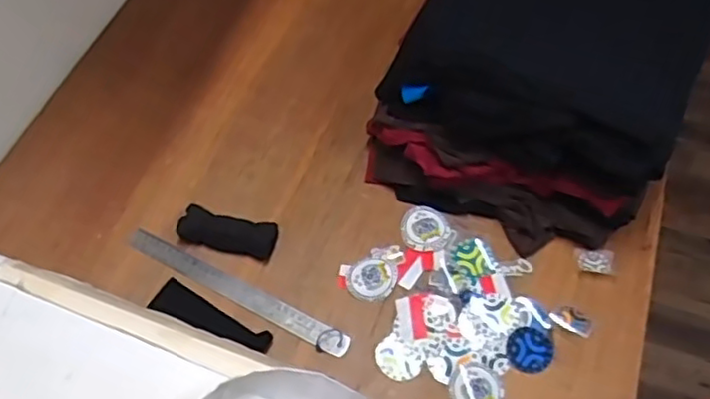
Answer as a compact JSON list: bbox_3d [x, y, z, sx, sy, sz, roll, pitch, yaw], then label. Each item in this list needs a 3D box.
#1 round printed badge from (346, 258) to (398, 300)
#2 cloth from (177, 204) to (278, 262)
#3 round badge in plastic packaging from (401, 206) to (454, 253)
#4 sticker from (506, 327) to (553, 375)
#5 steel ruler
[{"bbox_3d":[0.021,0.099,0.821,0.062,0.005,0.052,-15,65,2],"label":"round printed badge"},{"bbox_3d":[-0.164,0.044,0.854,0.127,0.025,0.045,12,58,9],"label":"cloth"},{"bbox_3d":[0.093,0.038,0.857,0.060,0.004,0.070,-21,59,-12],"label":"round badge in plastic packaging"},{"bbox_3d":[0.206,0.177,0.768,0.053,0.004,0.055,2,62,-3],"label":"sticker"},{"bbox_3d":[-0.152,0.112,0.820,0.318,0.007,0.032,24,59,15],"label":"steel ruler"}]

